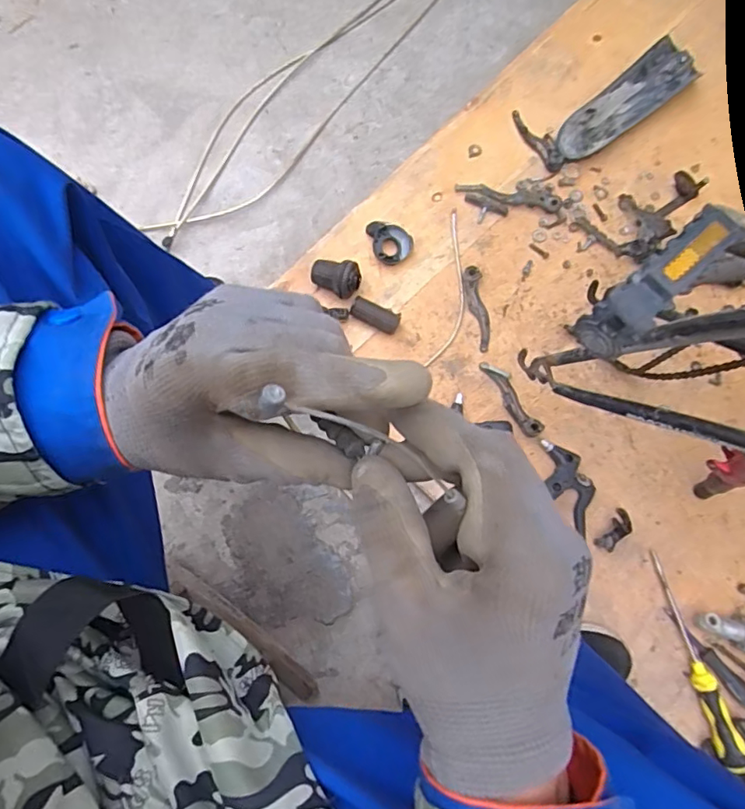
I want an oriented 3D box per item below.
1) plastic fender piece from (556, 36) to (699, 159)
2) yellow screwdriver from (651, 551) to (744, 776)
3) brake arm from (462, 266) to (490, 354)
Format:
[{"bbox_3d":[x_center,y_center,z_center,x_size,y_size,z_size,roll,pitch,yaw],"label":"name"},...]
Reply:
[{"bbox_3d":[0.387,-0.466,0.825,0.269,0.030,0.074,-37,79,-9],"label":"plastic fender piece"},{"bbox_3d":[0.390,0.305,0.647,0.029,0.038,0.240,-12,77,-3],"label":"yellow screwdriver"},{"bbox_3d":[0.149,-0.135,0.756,0.027,0.020,0.119,-7,77,-2],"label":"brake arm"}]

